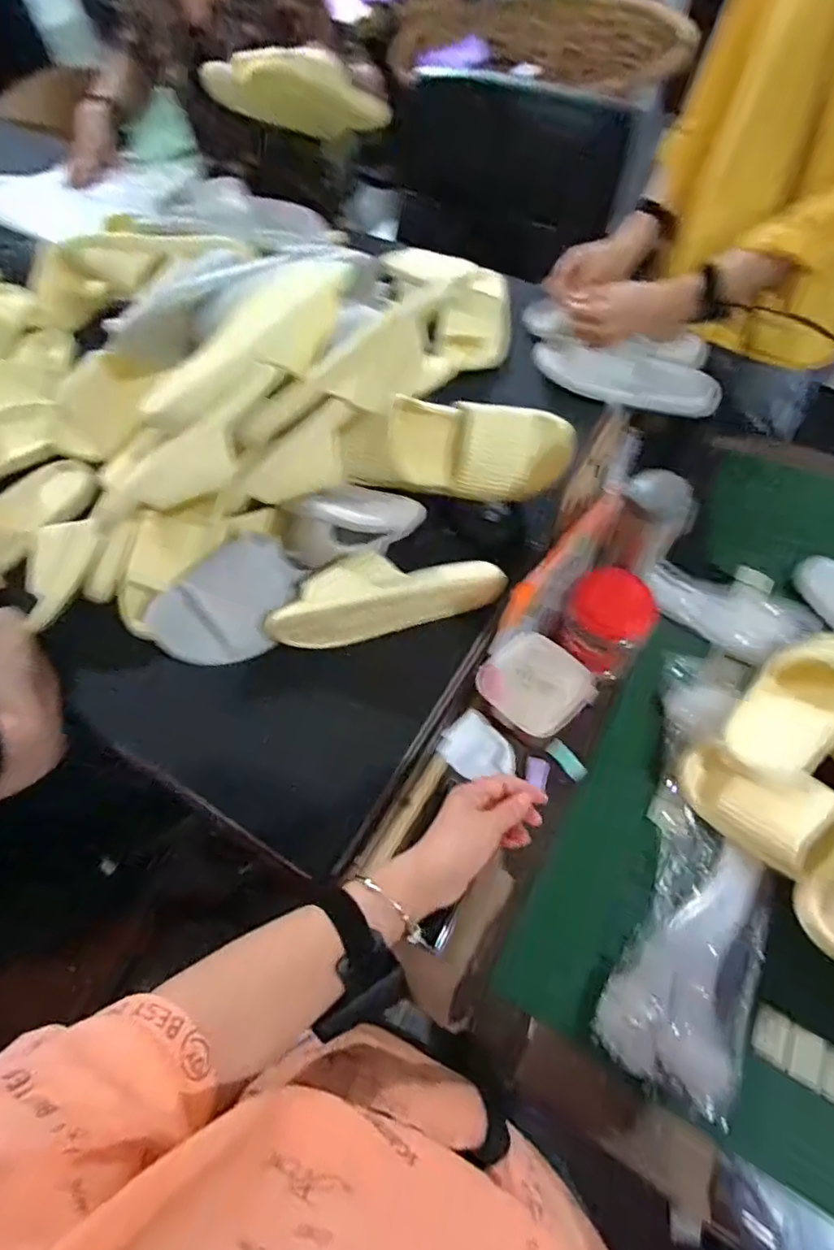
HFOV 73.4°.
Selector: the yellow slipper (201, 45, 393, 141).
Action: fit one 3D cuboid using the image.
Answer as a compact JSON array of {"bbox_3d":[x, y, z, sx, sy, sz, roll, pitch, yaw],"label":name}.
[{"bbox_3d":[-0.187,-0.890,0.938,0.307,0.115,0.069,-11,59,-25],"label":"yellow slipper"}]

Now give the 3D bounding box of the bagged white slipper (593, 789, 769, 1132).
[{"bbox_3d":[0.276,0.313,0.555,0.127,0.043,0.253,23,64,15],"label":"bagged white slipper"}]

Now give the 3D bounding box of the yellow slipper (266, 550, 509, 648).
[{"bbox_3d":[-0.035,-0.029,0.605,0.247,0.089,0.060,-15,61,-6],"label":"yellow slipper"}]

